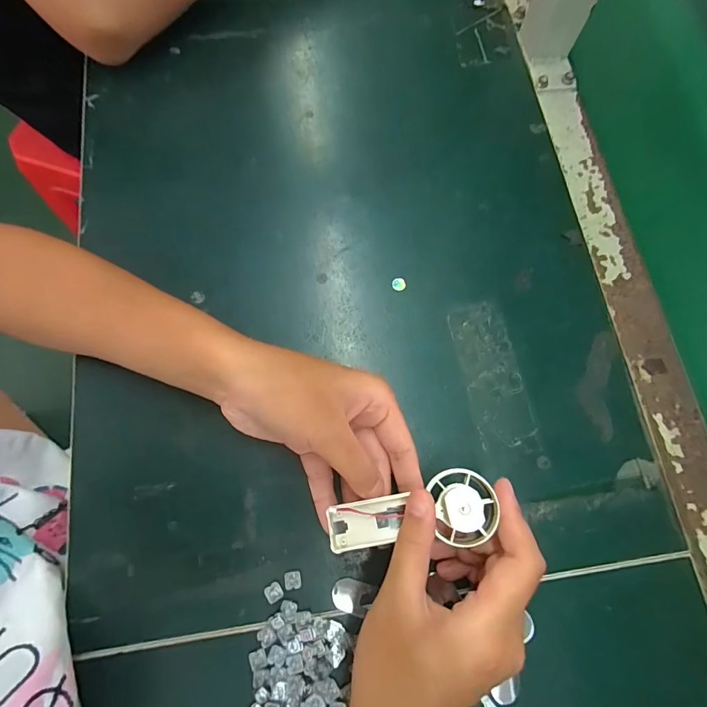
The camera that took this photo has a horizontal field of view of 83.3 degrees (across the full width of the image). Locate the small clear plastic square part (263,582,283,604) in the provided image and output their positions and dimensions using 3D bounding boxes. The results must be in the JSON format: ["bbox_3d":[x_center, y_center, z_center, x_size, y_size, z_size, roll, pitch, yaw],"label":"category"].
[{"bbox_3d":[-0.050,0.150,0.249,0.010,0.004,0.010,-31,77,-9],"label":"small clear plastic square part"}]

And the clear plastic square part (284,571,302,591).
[{"bbox_3d":[-0.039,0.144,0.250,0.011,0.004,0.010,-8,74,-4],"label":"clear plastic square part"}]

